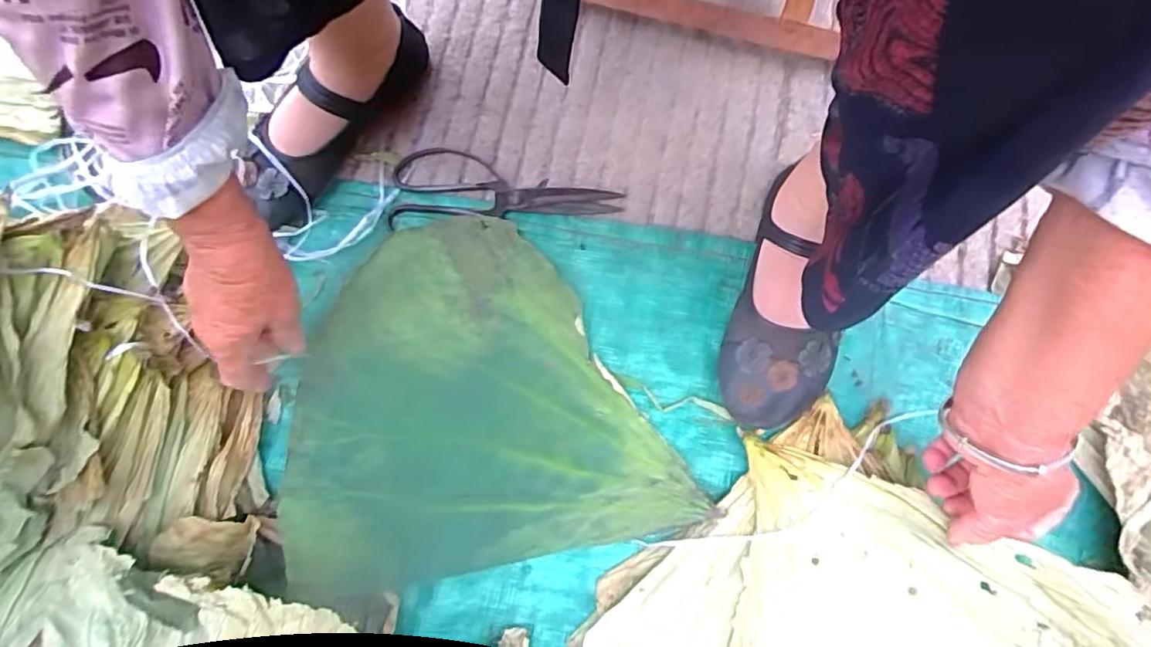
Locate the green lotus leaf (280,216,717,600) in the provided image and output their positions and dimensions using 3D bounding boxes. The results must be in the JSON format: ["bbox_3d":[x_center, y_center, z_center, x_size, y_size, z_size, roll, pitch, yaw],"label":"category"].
[{"bbox_3d":[-0.086,0.049,0.481,0.293,0.033,0.281,-13,75,-2],"label":"green lotus leaf"}]

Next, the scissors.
[{"bbox_3d":[-0.065,-0.129,0.539,0.203,0.012,0.076,-4,75,0],"label":"scissors"}]

